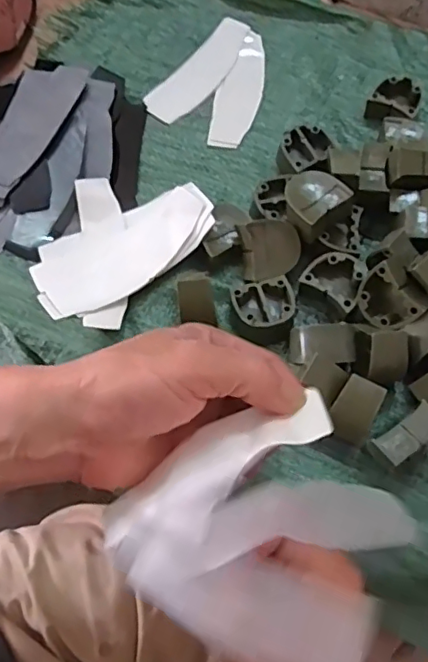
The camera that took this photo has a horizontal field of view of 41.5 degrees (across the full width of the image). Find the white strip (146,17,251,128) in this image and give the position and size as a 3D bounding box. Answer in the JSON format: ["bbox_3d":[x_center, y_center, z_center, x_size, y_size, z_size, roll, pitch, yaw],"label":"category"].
[{"bbox_3d":[-0.010,-0.244,0.530,0.044,0.005,0.136,33,72,14],"label":"white strip"}]

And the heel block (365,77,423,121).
[{"bbox_3d":[0.159,-0.201,0.496,0.041,0.022,0.035,22,67,10],"label":"heel block"}]

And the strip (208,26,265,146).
[{"bbox_3d":[0.025,-0.223,0.519,0.039,0.006,0.134,12,66,6],"label":"strip"}]

